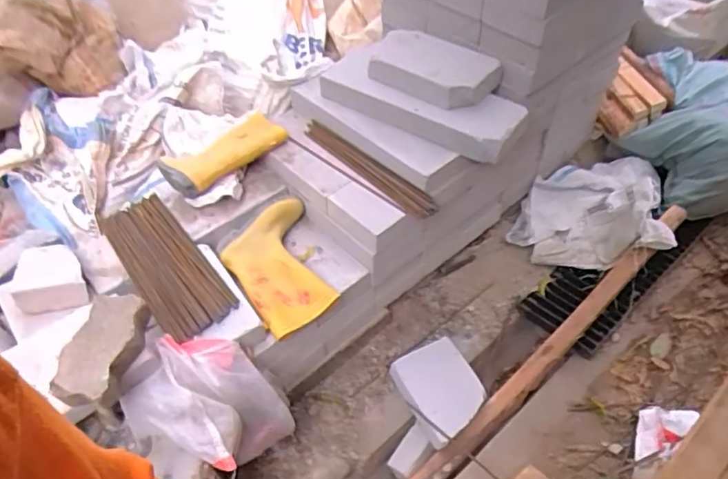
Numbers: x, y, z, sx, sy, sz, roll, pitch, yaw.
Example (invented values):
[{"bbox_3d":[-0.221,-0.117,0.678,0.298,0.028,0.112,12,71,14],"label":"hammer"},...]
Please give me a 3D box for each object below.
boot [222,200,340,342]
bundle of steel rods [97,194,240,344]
[{"bbox_3d":[-0.219,0.066,1.513,0.271,0.079,0.356,-27,52,-21],"label":"boot"},{"bbox_3d":[-0.540,0.056,1.484,0.187,0.062,0.542,-31,53,-23],"label":"bundle of steel rods"}]

